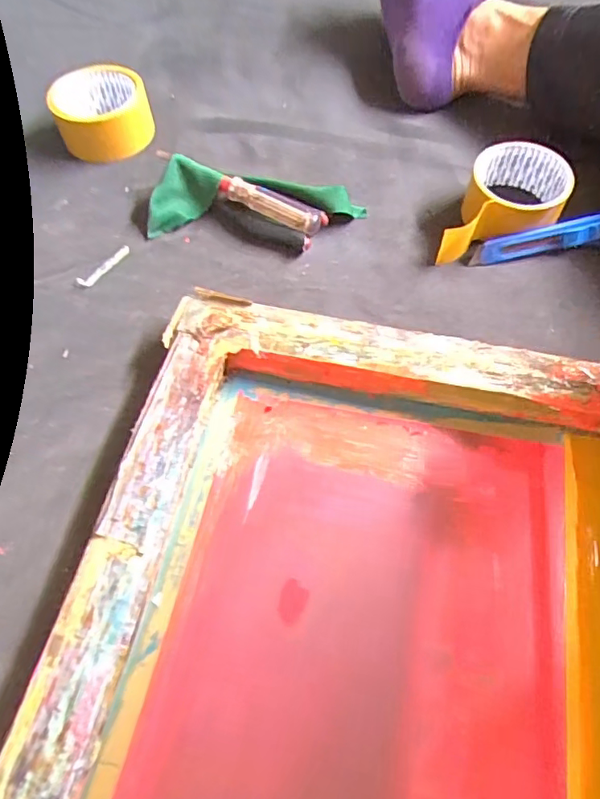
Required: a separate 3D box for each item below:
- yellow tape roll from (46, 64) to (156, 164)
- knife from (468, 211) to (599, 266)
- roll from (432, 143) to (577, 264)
[{"bbox_3d":[-0.198,-0.288,0.549,0.093,0.049,0.093,-1,64,1],"label":"yellow tape roll"},{"bbox_3d":[0.218,-0.140,0.474,0.136,0.036,0.017,-7,64,-2],"label":"knife"},{"bbox_3d":[0.184,-0.170,0.482,0.094,0.044,0.122,20,66,11],"label":"roll"}]

